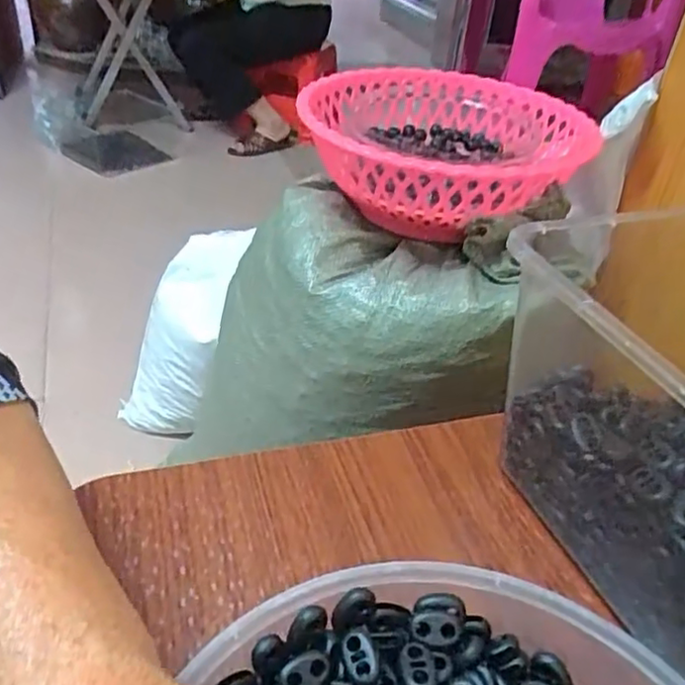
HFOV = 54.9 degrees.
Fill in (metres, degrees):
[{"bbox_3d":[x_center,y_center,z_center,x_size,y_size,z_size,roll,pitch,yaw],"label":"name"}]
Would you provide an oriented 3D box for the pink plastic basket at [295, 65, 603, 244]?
[{"bbox_3d":[0.106,-0.196,0.706,0.286,0.123,0.289,8,38,10],"label":"pink plastic basket"}]

